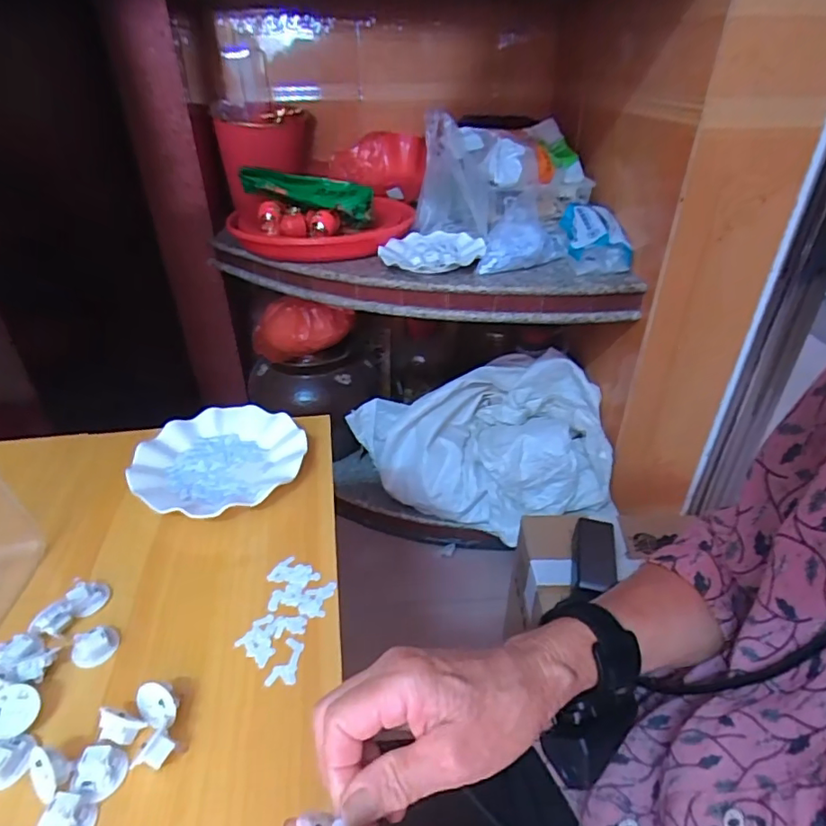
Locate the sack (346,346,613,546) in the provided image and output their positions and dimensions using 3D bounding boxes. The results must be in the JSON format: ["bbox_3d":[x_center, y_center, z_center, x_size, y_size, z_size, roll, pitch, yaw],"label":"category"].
[{"bbox_3d":[0.124,0.062,1.102,0.484,0.237,0.310,-4,34,-5],"label":"sack"}]

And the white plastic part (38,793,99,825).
[{"bbox_3d":[-0.208,0.245,0.320,0.027,0.013,0.029,0,34,0],"label":"white plastic part"}]

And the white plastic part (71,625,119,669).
[{"bbox_3d":[-0.247,0.181,0.420,0.032,0.017,0.026,-29,43,-36],"label":"white plastic part"}]

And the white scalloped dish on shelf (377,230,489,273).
[{"bbox_3d":[0.031,-0.294,0.965,0.175,0.023,0.163,0,34,0],"label":"white scalloped dish on shelf"}]

